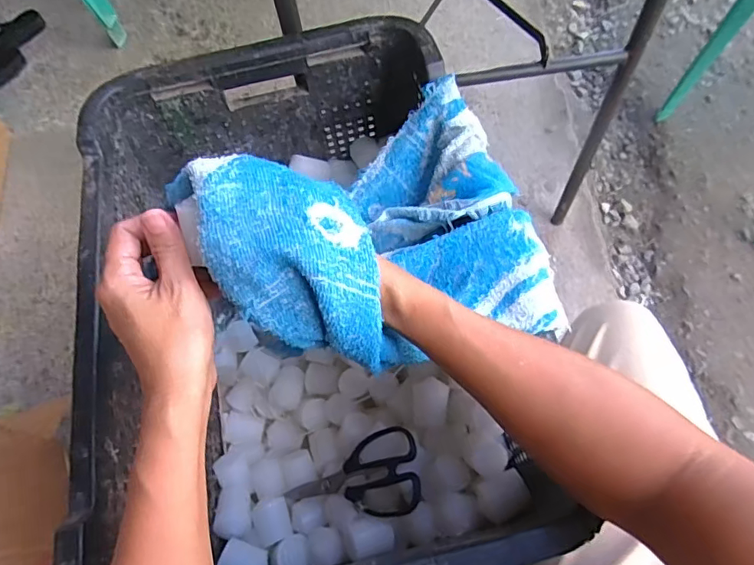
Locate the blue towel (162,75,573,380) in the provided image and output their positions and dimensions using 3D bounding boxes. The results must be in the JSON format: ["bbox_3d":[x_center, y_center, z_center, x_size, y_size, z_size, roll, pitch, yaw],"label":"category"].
[{"bbox_3d":[-0.003,-0.067,0.404,0.231,0.155,0.257,-14,62,-4],"label":"blue towel"}]

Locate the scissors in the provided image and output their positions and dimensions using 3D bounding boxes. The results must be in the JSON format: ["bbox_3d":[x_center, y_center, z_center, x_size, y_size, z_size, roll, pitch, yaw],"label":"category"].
[{"bbox_3d":[-0.027,0.208,0.545,0.160,0.020,0.082,-22,58,24],"label":"scissors"}]

